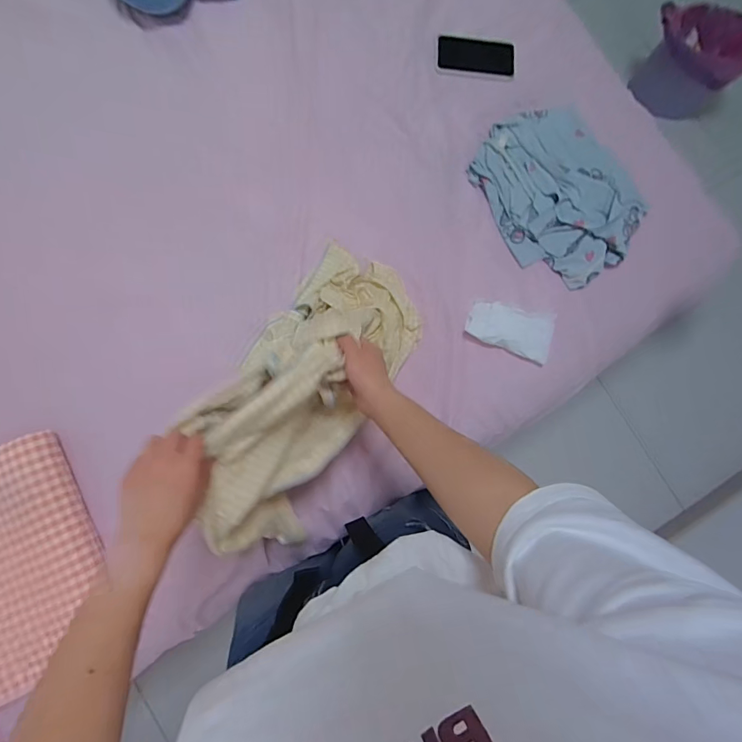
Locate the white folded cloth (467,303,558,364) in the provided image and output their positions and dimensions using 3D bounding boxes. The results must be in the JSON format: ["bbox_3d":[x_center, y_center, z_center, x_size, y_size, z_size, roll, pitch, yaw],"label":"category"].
[{"bbox_3d":[0.245,-0.074,0.756,0.150,0.015,0.084,16,83,-1],"label":"white folded cloth"}]

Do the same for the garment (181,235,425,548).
[{"bbox_3d":[-0.081,0.012,0.637,0.217,0.225,0.486,27,52,0],"label":"garment"}]

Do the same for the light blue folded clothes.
[{"bbox_3d":[0.340,-0.322,0.770,0.245,0.032,0.321,-30,86,-6],"label":"light blue folded clothes"}]

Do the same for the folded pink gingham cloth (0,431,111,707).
[{"bbox_3d":[-0.544,0.293,0.646,0.253,0.029,0.342,-25,86,-5],"label":"folded pink gingham cloth"}]

